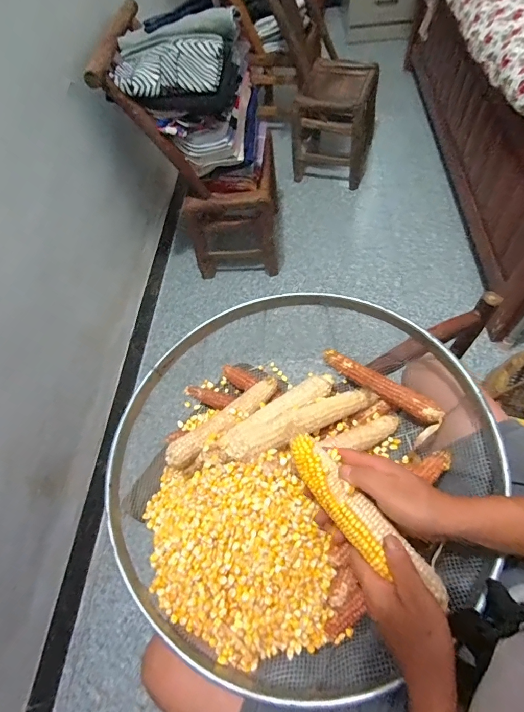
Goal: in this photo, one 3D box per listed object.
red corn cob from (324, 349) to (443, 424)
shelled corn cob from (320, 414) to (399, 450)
[{"bbox_3d":[0.178,0.044,0.590,0.198,0.042,0.033,33,65,24],"label":"red corn cob"},{"bbox_3d":[0.150,0.115,0.561,0.123,0.028,0.039,-21,57,-8],"label":"shelled corn cob"}]

